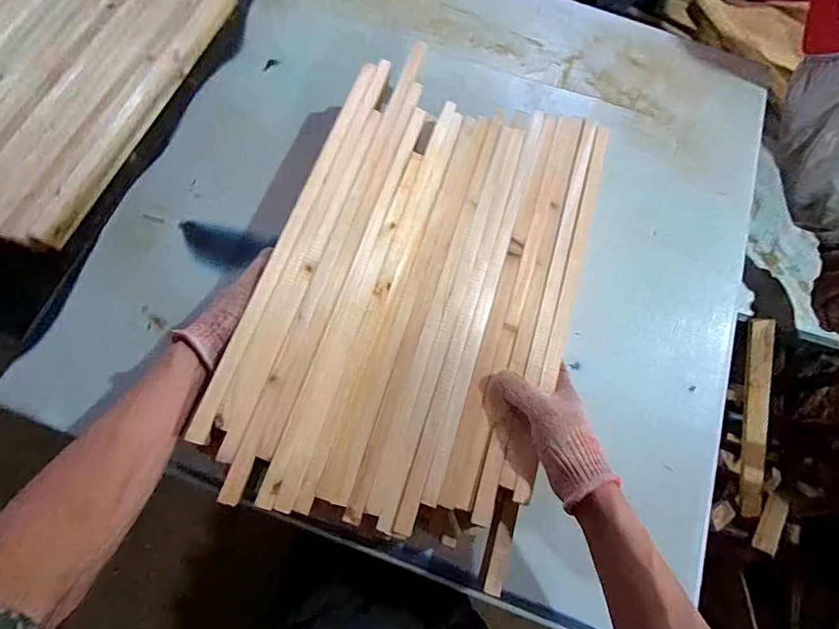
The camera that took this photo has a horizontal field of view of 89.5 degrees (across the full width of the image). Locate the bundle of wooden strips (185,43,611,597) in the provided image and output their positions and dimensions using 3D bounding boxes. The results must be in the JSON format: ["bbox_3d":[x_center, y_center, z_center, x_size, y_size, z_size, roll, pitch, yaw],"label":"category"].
[{"bbox_3d":[0.007,-0.038,0.481,0.322,0.036,0.523,18,72,1],"label":"bundle of wooden strips"}]

